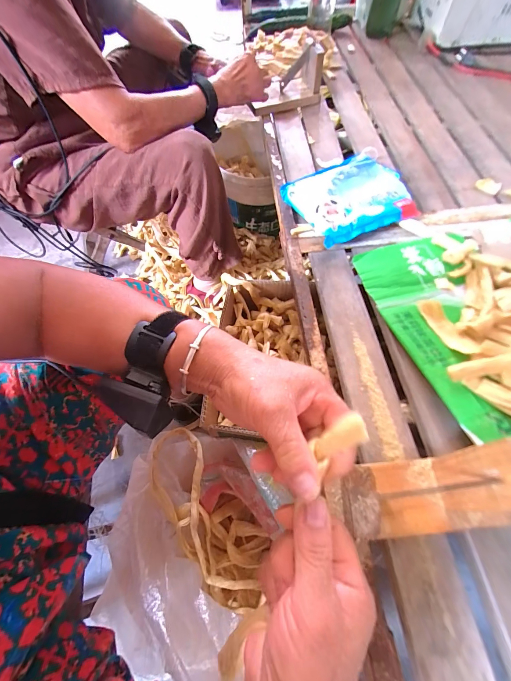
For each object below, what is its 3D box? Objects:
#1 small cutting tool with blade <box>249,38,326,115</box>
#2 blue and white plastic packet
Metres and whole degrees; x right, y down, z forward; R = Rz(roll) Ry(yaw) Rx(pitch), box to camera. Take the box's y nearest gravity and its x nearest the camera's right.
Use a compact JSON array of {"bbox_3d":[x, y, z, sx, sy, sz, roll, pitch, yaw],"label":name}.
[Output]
[{"bbox_3d":[0.064,-0.575,0.605,0.159,0.091,0.072,-19,66,-9],"label":"small cutting tool with blade"},{"bbox_3d":[0.166,-0.246,0.478,0.199,0.032,0.151,-21,63,-7],"label":"blue and white plastic packet"}]

